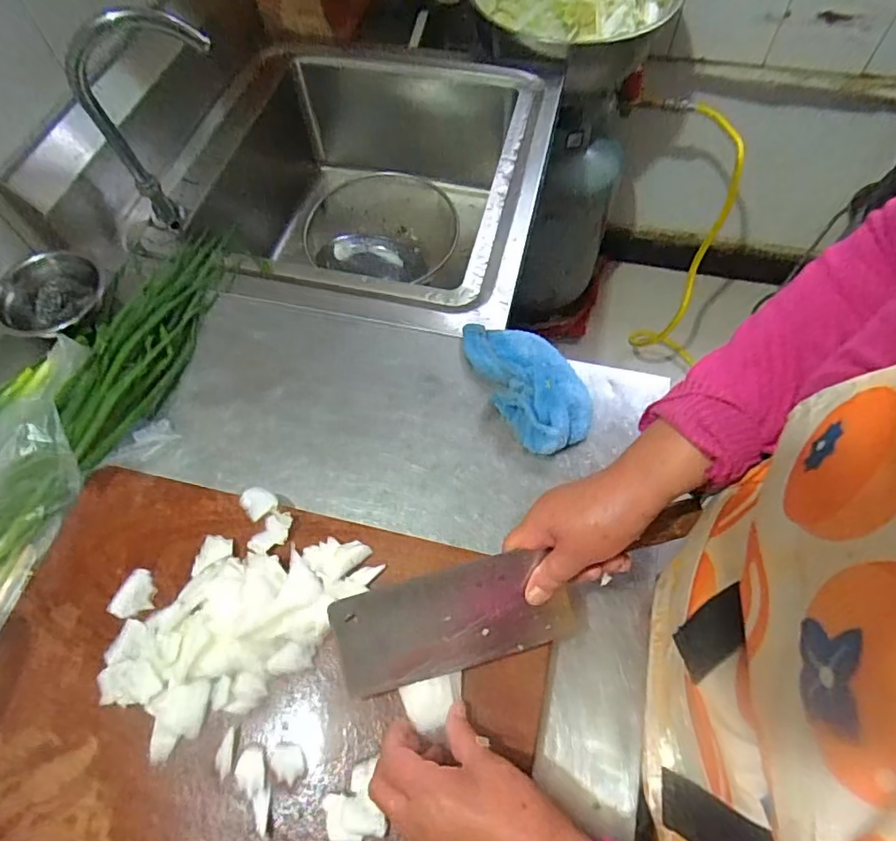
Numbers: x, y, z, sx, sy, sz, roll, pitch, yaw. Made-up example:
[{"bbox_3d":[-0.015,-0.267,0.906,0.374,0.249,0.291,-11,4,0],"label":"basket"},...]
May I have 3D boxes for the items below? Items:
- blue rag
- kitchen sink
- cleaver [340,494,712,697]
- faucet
[{"bbox_3d":[0.090,-0.051,0.629,0.098,0.045,0.190,-21,63,-9],"label":"blue rag"},{"bbox_3d":[-0.142,-0.348,0.924,0.554,0.280,0.576,11,63,8],"label":"kitchen sink"},{"bbox_3d":[0.062,0.146,0.455,0.301,0.015,0.085,-15,94,-7],"label":"cleaver"},{"bbox_3d":[-0.336,-0.343,0.662,0.155,0.274,0.044,0,62,1],"label":"faucet"}]

